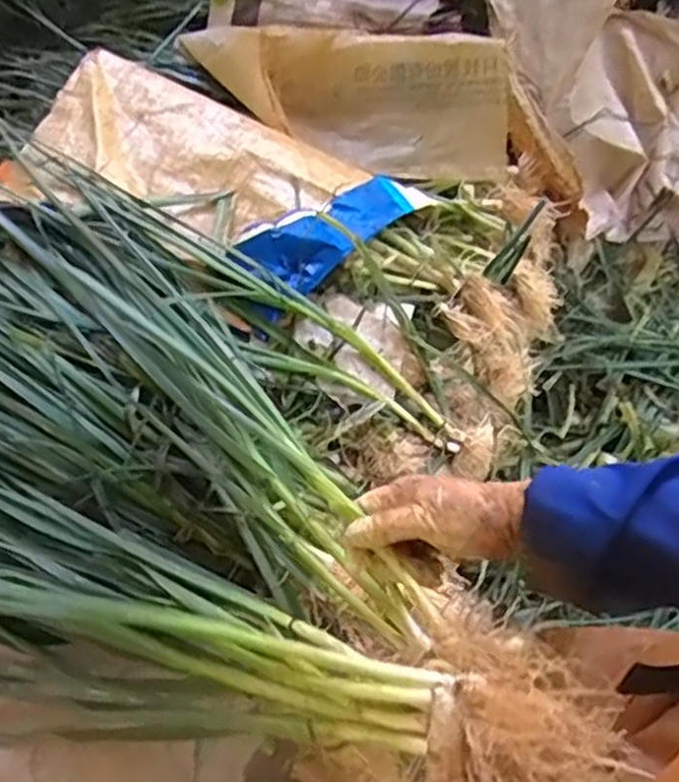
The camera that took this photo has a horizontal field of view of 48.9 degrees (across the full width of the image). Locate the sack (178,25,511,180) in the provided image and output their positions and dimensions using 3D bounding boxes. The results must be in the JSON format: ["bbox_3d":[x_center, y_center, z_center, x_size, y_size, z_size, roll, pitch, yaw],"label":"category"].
[{"bbox_3d":[0.004,-0.405,1.032,0.476,0.145,0.172,15,77,2],"label":"sack"}]

